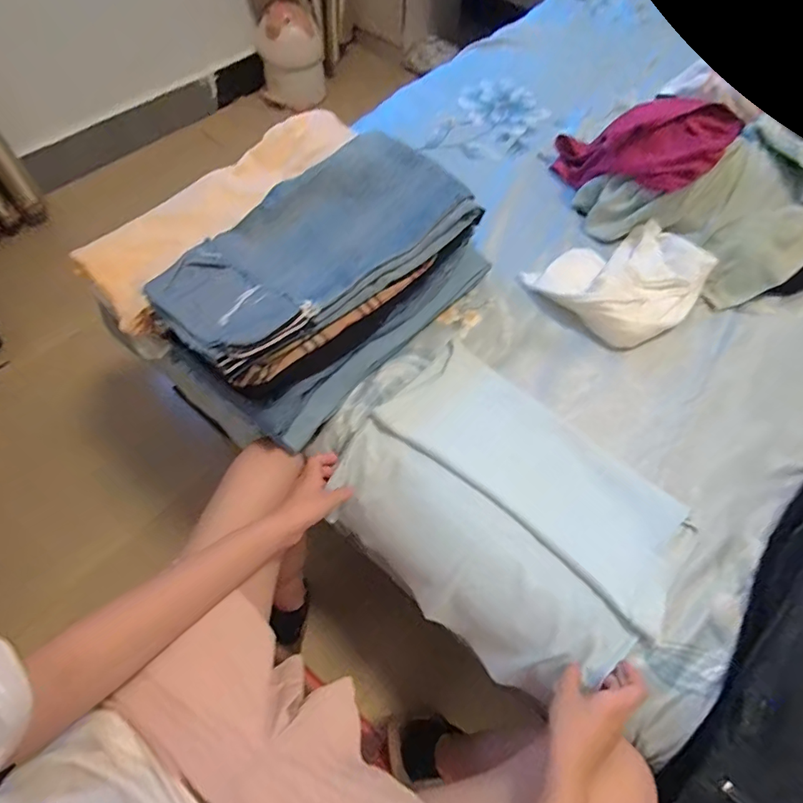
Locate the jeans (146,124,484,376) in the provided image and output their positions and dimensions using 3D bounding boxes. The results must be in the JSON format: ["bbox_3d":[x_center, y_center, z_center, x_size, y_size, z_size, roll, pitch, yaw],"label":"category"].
[{"bbox_3d":[-0.108,-0.216,0.612,0.428,0.046,0.211,-39,70,-22],"label":"jeans"}]

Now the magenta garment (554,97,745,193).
[{"bbox_3d":[0.414,-0.465,0.841,0.143,0.125,0.310,-37,35,-21],"label":"magenta garment"}]

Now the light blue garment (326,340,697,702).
[{"bbox_3d":[0.125,0.138,0.603,0.401,0.094,0.315,39,66,17],"label":"light blue garment"}]

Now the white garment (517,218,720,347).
[{"bbox_3d":[0.374,-0.217,0.771,0.263,0.056,0.230,-39,70,-21],"label":"white garment"}]

